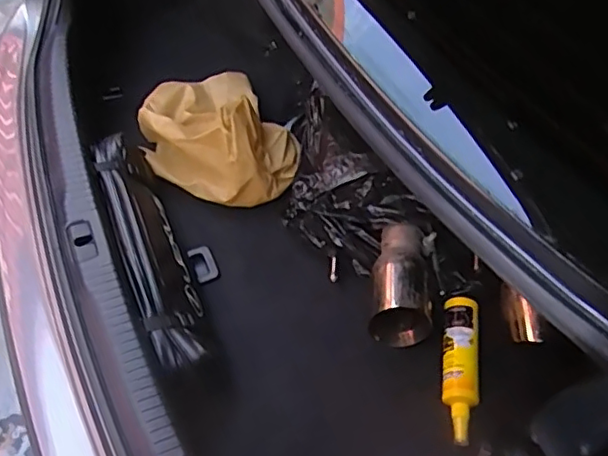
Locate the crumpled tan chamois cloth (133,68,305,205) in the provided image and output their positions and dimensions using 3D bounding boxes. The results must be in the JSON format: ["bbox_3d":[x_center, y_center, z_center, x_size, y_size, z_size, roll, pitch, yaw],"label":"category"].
[{"bbox_3d":[-0.171,-0.195,1.127,0.256,0.143,0.334,-29,61,-20],"label":"crumpled tan chamois cloth"}]

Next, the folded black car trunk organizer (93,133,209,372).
[{"bbox_3d":[-0.245,0.033,0.954,0.094,0.124,0.452,-19,58,-15],"label":"folded black car trunk organizer"}]

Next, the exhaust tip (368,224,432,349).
[{"bbox_3d":[0.163,0.088,0.980,0.097,0.084,0.209,2,69,5],"label":"exhaust tip"}]

